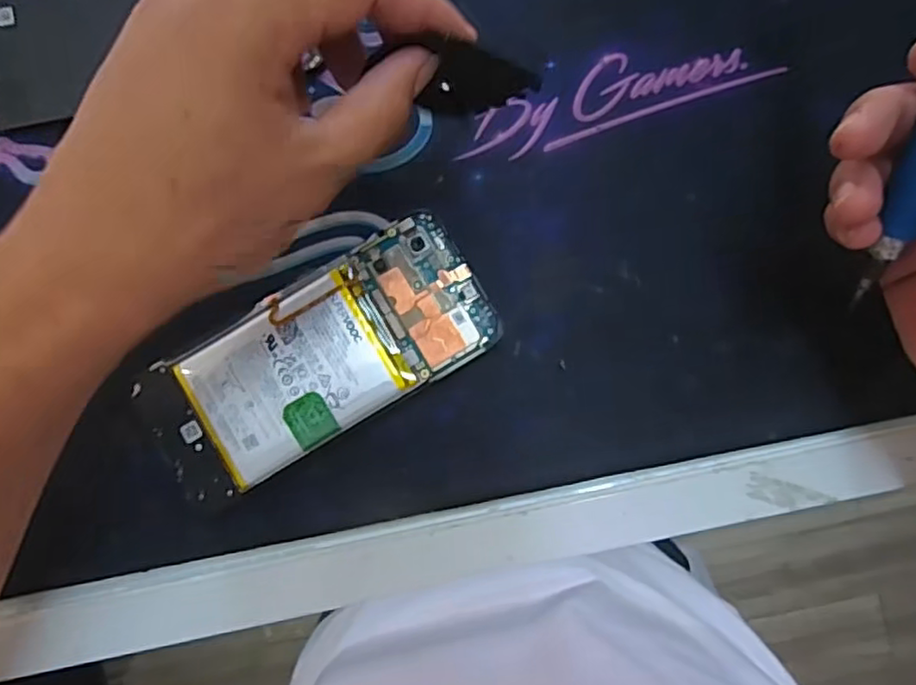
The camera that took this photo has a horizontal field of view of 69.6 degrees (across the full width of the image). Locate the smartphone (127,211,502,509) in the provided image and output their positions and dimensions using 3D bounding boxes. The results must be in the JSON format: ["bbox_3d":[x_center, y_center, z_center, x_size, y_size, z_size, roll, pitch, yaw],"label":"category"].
[{"bbox_3d":[-0.065,0.008,0.303,0.163,0.005,0.071,-31,87,-2],"label":"smartphone"}]

